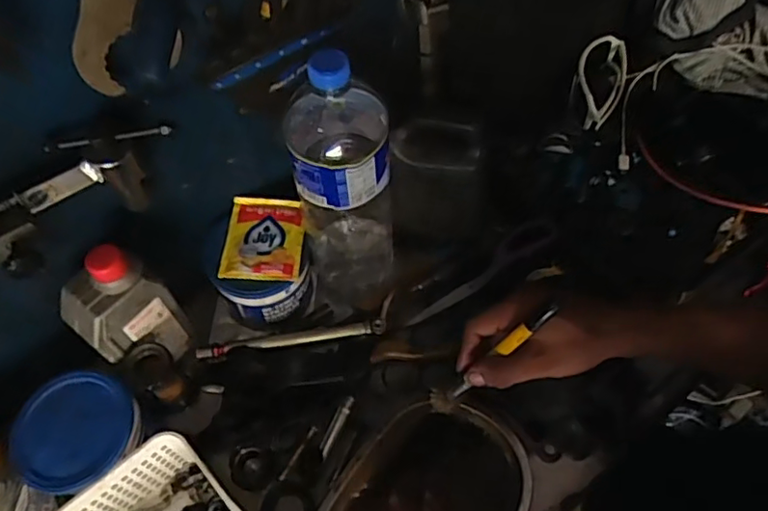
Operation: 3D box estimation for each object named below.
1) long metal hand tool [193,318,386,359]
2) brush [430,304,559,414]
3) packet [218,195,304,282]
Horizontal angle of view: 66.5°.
[{"bbox_3d":[-0.096,0.089,0.623,0.194,0.027,0.019,-9,58,-3],"label":"long metal hand tool"},{"bbox_3d":[0.089,0.094,0.508,0.019,0.163,0.021,0,51,-37],"label":"brush"},{"bbox_3d":[-0.124,-0.019,0.606,0.079,0.010,0.094,0,58,3],"label":"packet"}]

